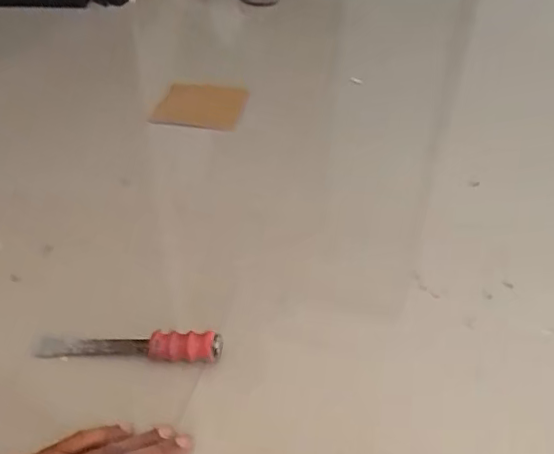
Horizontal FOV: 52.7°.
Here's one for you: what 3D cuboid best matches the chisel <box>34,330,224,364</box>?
[{"bbox_3d":[-0.163,0.127,0.601,0.208,0.041,0.027,4,41,4],"label":"chisel"}]

